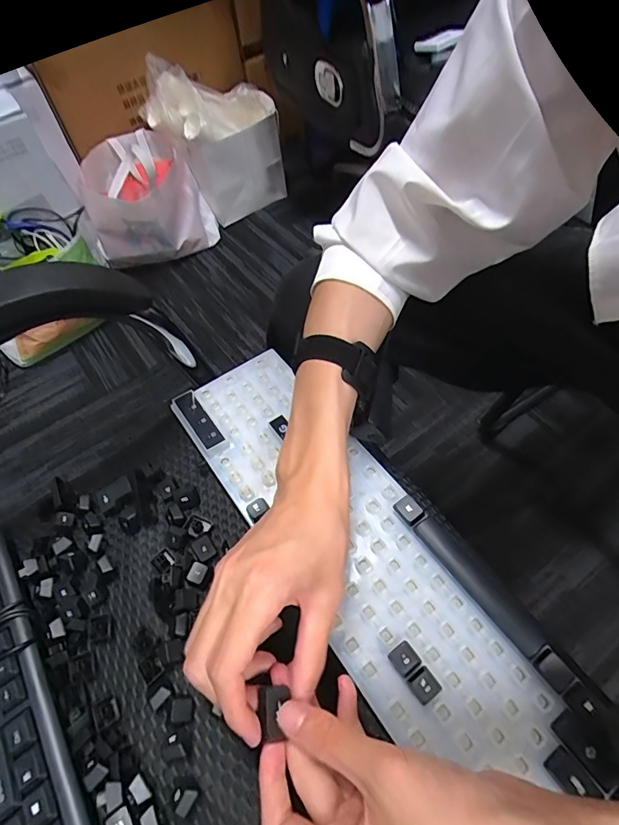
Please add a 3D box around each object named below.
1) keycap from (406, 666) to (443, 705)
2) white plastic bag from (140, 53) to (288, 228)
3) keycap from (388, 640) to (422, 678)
[{"bbox_3d":[0.076,0.183,0.296,0.017,0.014,0.018,-31,59,-16],"label":"keycap"},{"bbox_3d":[-0.241,-0.775,1.267,0.334,0.394,0.150,-30,59,-15],"label":"white plastic bag"},{"bbox_3d":[0.065,0.171,0.305,0.018,0.014,0.019,-29,59,-14],"label":"keycap"}]

